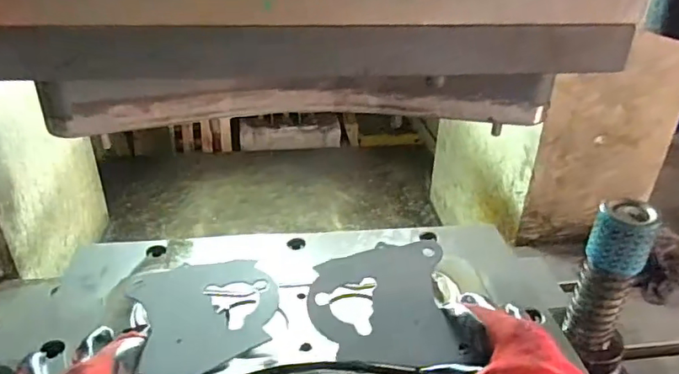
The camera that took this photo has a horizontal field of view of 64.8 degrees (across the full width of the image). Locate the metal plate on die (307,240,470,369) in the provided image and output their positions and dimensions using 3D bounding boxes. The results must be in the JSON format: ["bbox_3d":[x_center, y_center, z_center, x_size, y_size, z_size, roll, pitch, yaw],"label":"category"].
[{"bbox_3d":[0.036,0.101,0.473,0.121,0.004,0.117,-2,47,-2],"label":"metal plate on die"}]

